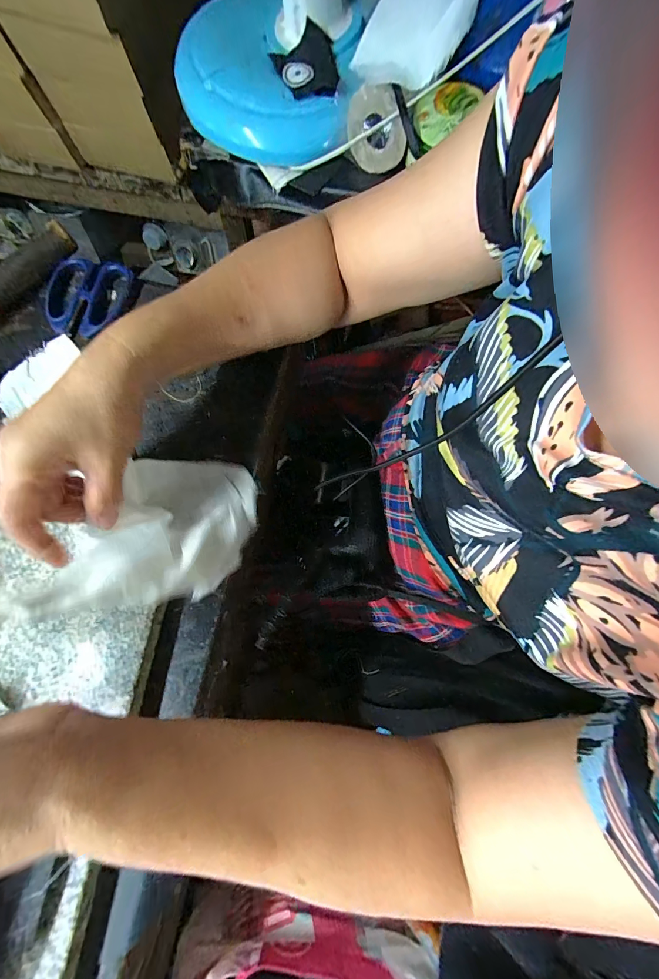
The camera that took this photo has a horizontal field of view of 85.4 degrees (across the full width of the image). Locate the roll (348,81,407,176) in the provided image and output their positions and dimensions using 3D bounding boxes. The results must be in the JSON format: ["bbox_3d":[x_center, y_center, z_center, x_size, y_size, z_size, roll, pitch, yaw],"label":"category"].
[{"bbox_3d":[0.061,-0.456,0.461,0.073,0.087,0.028,6,74,3],"label":"roll"}]

